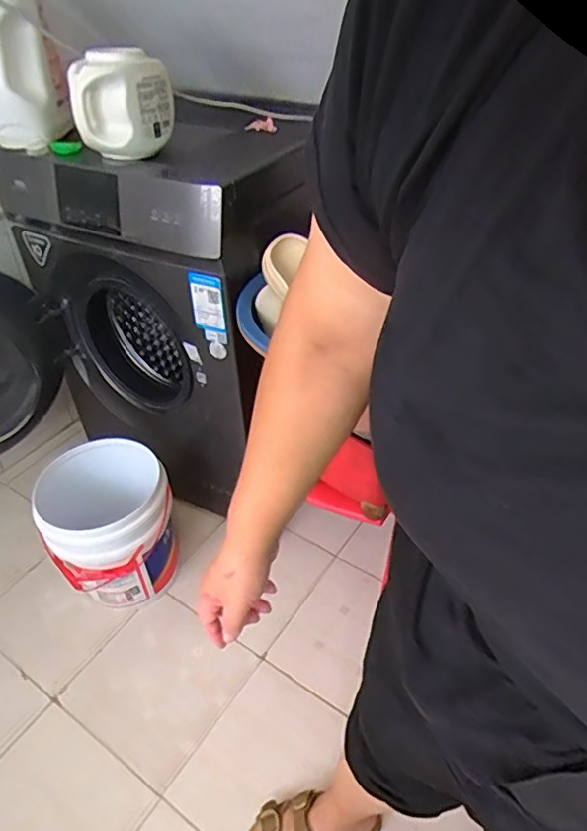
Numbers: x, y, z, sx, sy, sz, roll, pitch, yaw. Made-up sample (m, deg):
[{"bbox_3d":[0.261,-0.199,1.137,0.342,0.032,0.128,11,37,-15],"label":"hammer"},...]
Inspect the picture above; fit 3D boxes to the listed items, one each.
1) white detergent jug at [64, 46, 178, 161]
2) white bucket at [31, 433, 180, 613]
[{"bbox_3d":[-0.296,-0.544,0.995,0.123,0.153,0.152,5,41,11],"label":"white detergent jug"},{"bbox_3d":[-0.391,0.251,1.255,0.255,0.301,0.248,-1,39,1],"label":"white bucket"}]

